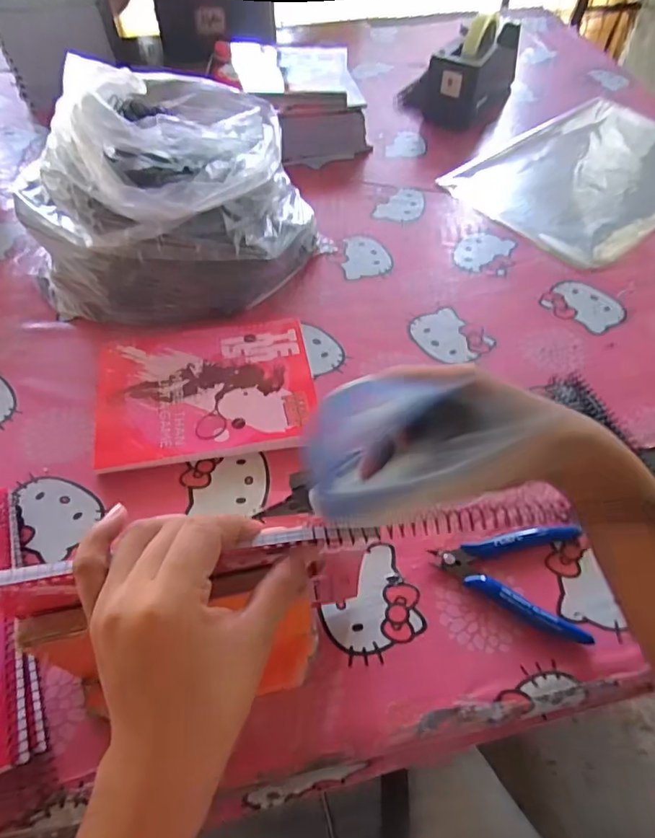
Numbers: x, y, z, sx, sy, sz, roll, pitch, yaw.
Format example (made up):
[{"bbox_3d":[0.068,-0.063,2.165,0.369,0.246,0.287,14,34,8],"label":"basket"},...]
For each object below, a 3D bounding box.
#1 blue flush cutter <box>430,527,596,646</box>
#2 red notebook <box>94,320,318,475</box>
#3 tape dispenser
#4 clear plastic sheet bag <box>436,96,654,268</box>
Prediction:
[{"bbox_3d":[0.136,0.116,0.401,0.108,0.019,0.080,8,55,5],"label":"blue flush cutter"},{"bbox_3d":[-0.113,-0.026,0.503,0.193,0.021,0.154,-6,55,-5],"label":"red notebook"},{"bbox_3d":[0.231,-0.545,0.823,0.080,0.113,0.207,28,59,18],"label":"tape dispenser"},{"bbox_3d":[0.382,-0.356,0.748,0.406,0.014,0.261,-33,61,-22],"label":"clear plastic sheet bag"}]

